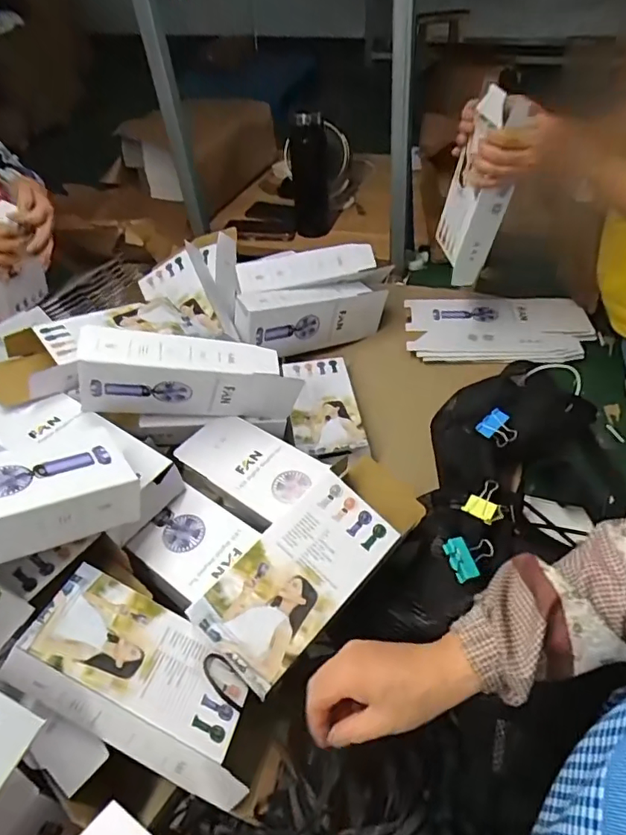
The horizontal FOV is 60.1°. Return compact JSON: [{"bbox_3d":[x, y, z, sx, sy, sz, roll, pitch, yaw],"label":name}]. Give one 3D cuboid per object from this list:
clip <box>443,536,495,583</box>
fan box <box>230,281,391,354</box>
[{"bbox_3d":[0.156,0.139,0.541,0.040,0.033,0.040,-14,45,-10],"label":"clip"},{"bbox_3d":[0.005,-0.163,0.888,0.261,0.102,0.054,-9,43,-26],"label":"fan box"}]

